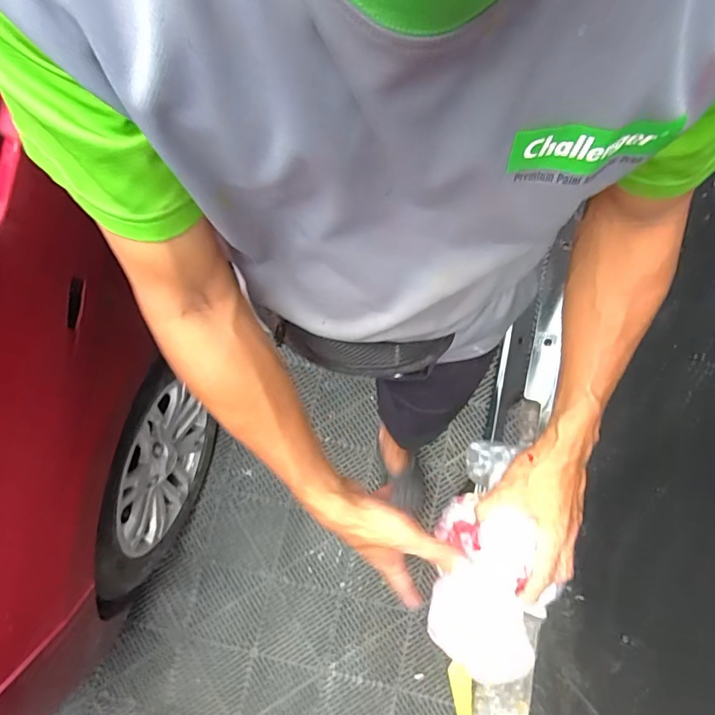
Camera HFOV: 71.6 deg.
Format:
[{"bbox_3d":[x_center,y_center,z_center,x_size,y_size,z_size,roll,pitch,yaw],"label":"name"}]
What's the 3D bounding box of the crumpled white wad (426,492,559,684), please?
[{"bbox_3d":[0.133,0.234,0.508,0.104,0.078,0.161,11,80,1],"label":"crumpled white wad"}]

